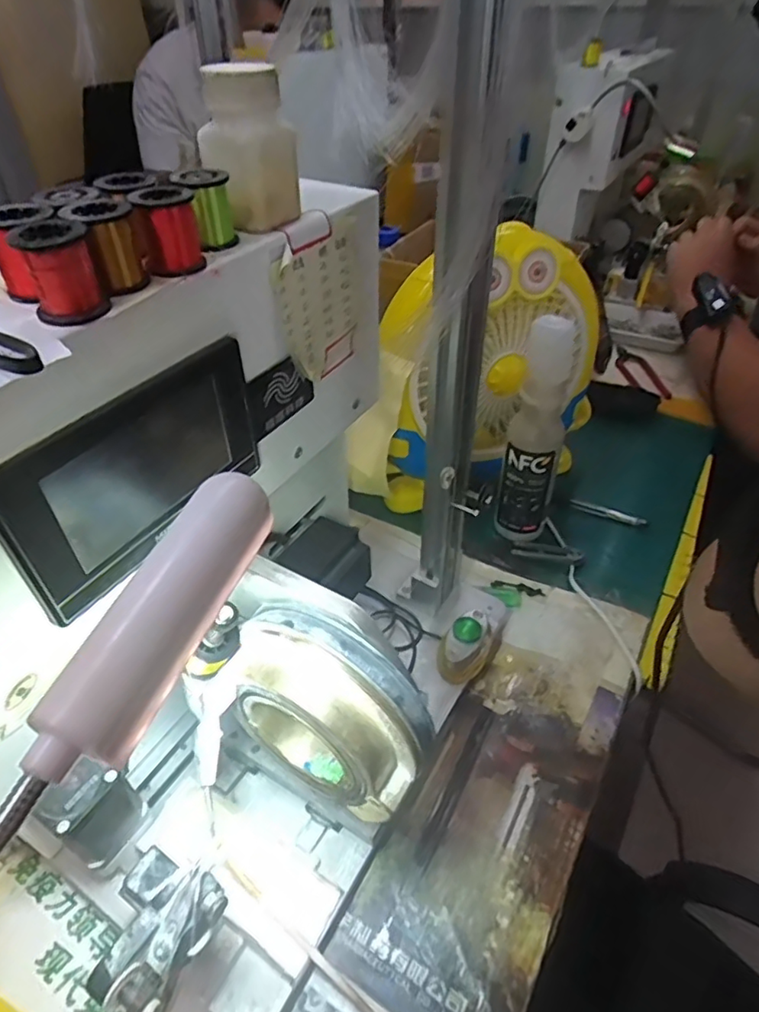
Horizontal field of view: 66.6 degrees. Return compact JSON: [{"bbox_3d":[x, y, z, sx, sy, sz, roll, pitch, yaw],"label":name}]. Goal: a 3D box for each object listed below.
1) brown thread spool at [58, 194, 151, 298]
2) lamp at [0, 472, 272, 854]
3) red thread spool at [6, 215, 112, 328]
[{"bbox_3d":[-0.116,-0.108,0.240,0.024,0.034,0.027,18,45,20],"label":"brown thread spool"},{"bbox_3d":[-0.142,0.025,0.157,0.190,0.042,0.127,12,44,14],"label":"lamp"},{"bbox_3d":[-0.121,-0.088,0.220,0.025,0.033,0.021,-16,44,-16],"label":"red thread spool"}]

